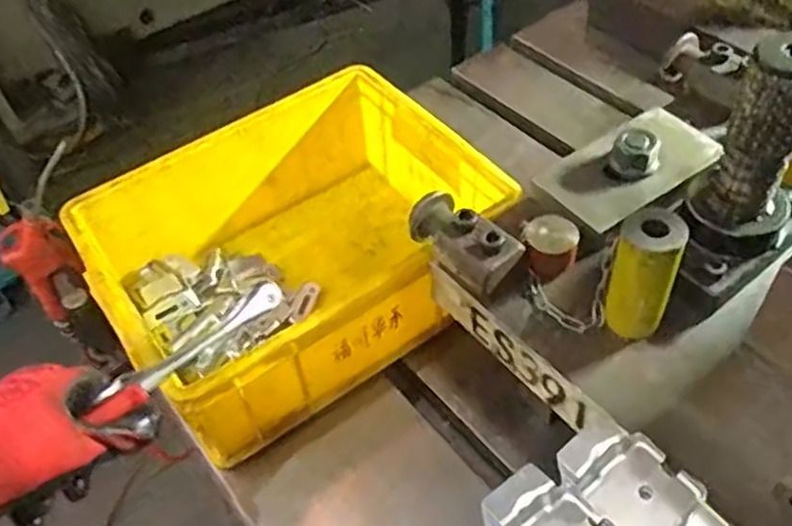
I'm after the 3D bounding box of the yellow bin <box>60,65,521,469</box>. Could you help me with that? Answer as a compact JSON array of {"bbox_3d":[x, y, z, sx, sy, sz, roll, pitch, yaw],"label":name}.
[{"bbox_3d":[-0.089,-0.011,0.698,0.335,0.142,0.258,-29,52,-19],"label":"yellow bin"}]

